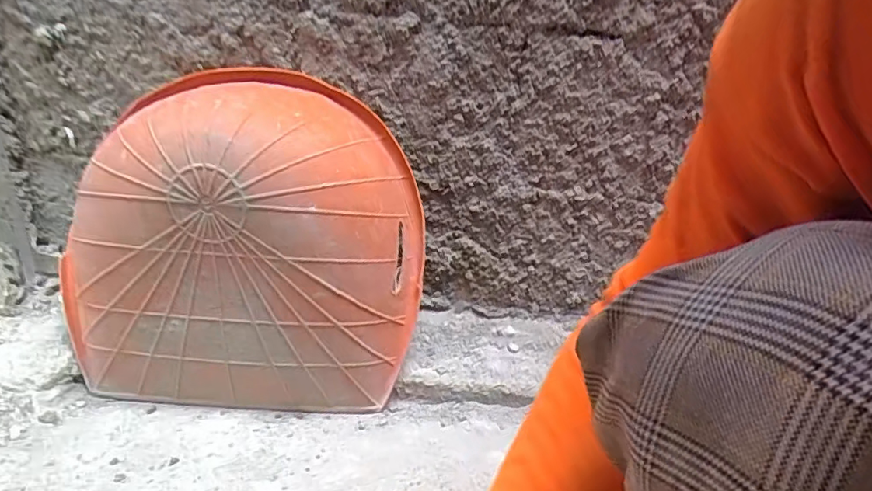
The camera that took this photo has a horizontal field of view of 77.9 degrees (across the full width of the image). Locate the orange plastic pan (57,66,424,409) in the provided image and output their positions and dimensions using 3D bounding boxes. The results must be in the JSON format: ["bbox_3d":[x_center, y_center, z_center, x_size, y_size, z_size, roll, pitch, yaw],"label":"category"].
[{"bbox_3d":[-0.232,0.002,0.690,0.418,0.376,0.217,5,24,1],"label":"orange plastic pan"}]

